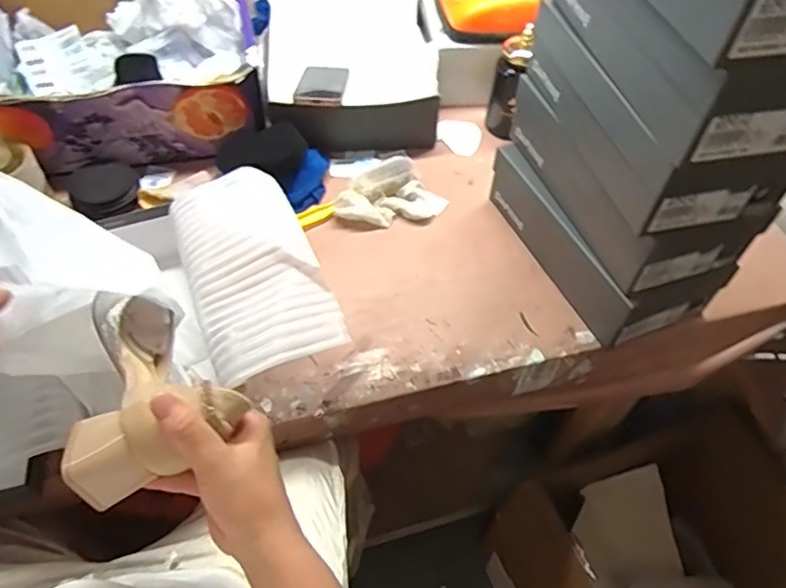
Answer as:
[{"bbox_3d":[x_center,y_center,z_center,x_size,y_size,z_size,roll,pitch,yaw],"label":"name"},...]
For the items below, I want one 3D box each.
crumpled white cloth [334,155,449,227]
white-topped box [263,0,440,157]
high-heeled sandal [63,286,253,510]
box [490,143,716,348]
[{"bbox_3d":[-0.011,-0.139,0.877,0.148,0.035,0.120,-32,61,-24],"label":"crumpled white cloth"},{"bbox_3d":[-0.073,-0.389,1.006,0.266,0.130,0.333,-7,54,-8],"label":"white-topped box"},{"bbox_3d":[-0.176,0.065,0.464,0.116,0.079,0.173,-13,38,-12],"label":"high-heeled sandal"},{"bbox_3d":[0.264,-0.086,0.810,0.147,0.096,0.306,-19,56,-16],"label":"box"}]

